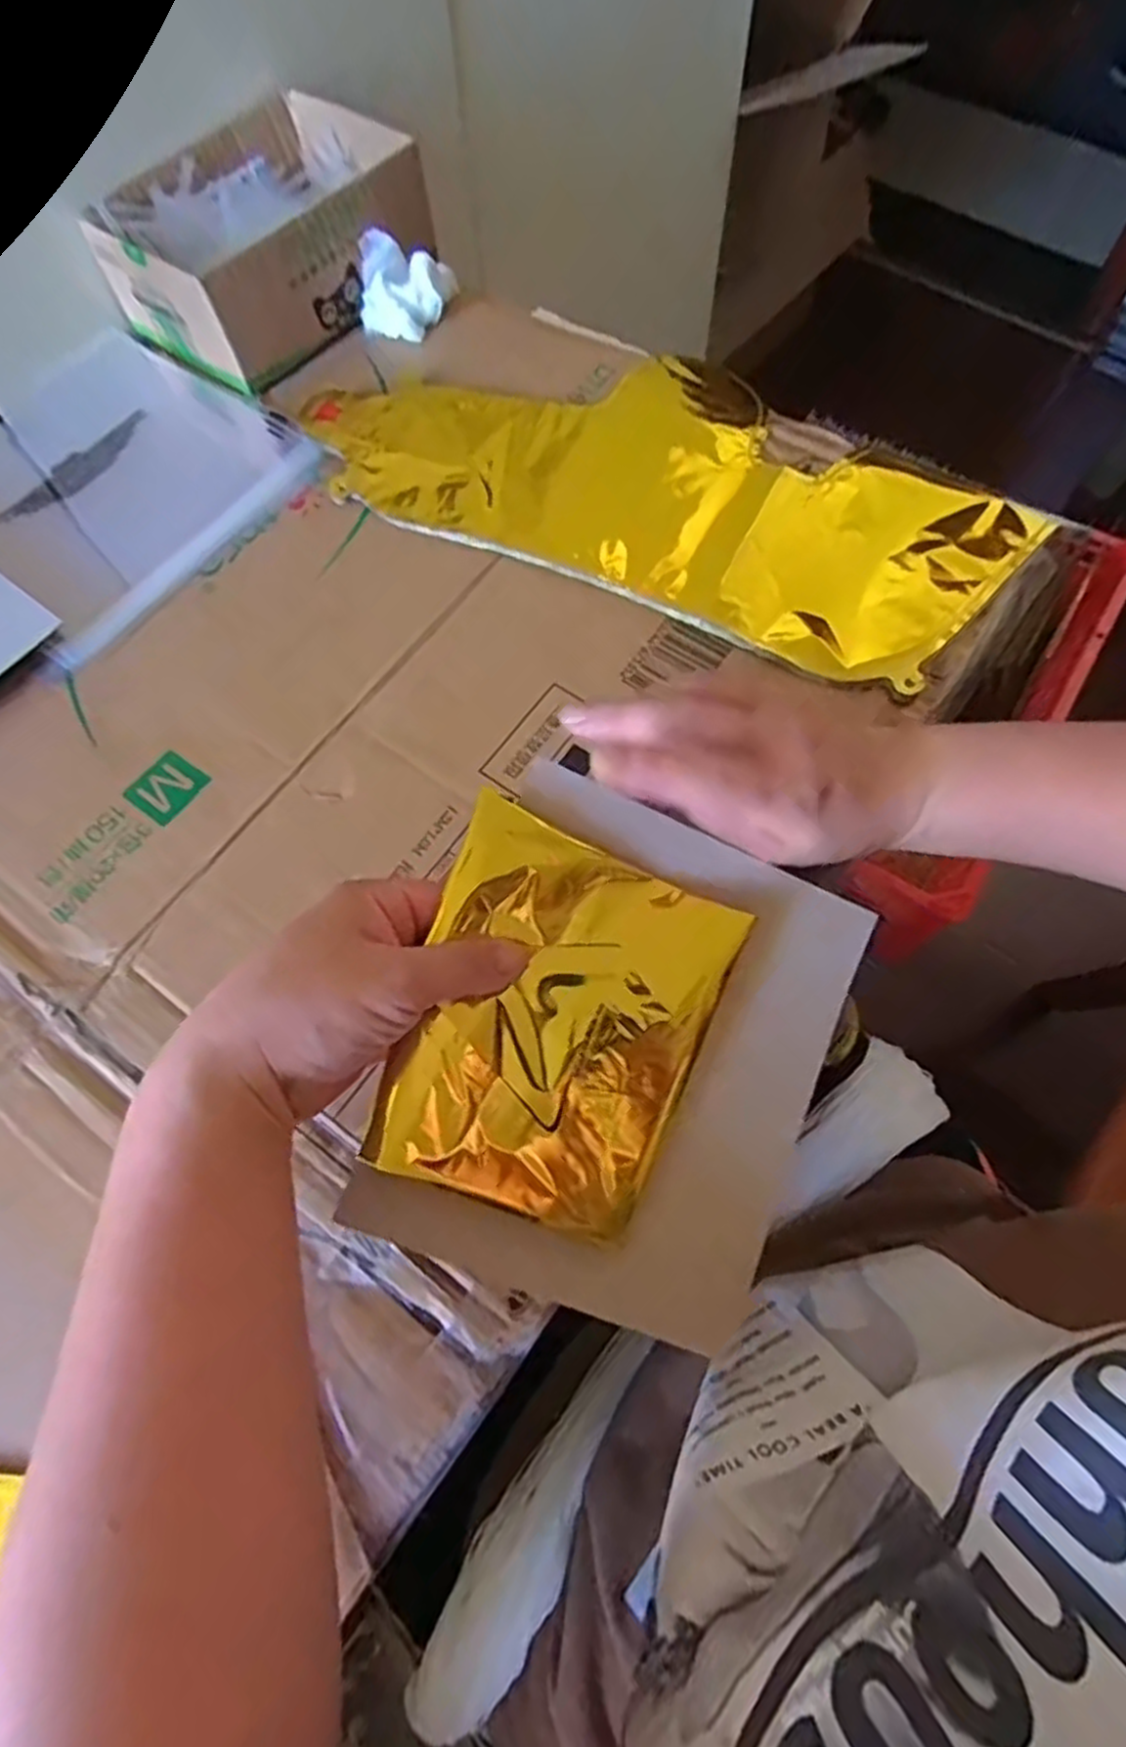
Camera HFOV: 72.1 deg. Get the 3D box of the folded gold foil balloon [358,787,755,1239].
[{"bbox_3d":[-0.002,0.057,0.302,0.115,0.015,0.138,24,76,-10],"label":"folded gold foil balloon"}]

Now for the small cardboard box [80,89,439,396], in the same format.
[{"bbox_3d":[-0.194,-0.420,0.507,0.148,0.059,0.191,39,75,16],"label":"small cardboard box"}]

